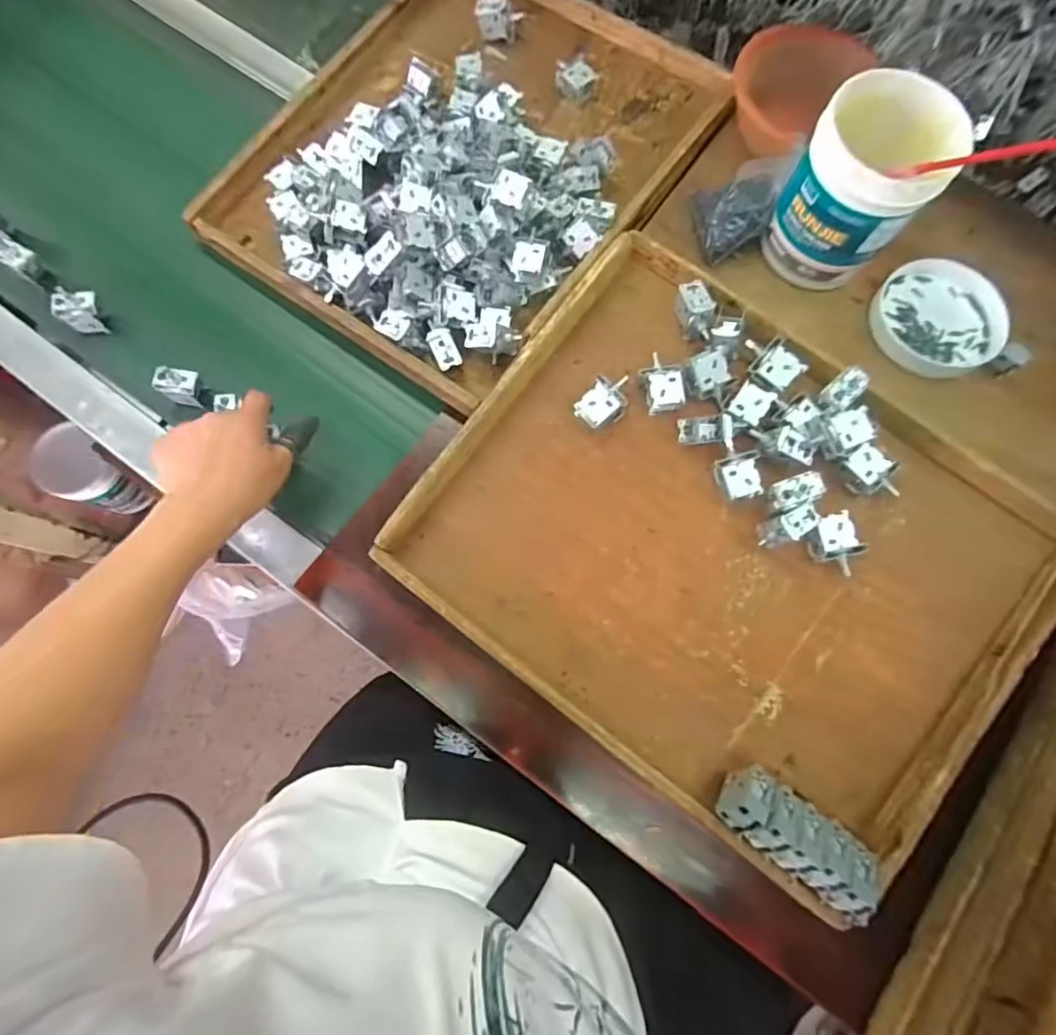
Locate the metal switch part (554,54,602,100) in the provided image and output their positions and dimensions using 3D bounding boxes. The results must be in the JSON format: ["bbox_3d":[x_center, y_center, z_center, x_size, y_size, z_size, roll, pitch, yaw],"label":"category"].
[{"bbox_3d":[0.055,-0.512,0.621,0.037,0.024,0.045,-43,81,-10],"label":"metal switch part"}]

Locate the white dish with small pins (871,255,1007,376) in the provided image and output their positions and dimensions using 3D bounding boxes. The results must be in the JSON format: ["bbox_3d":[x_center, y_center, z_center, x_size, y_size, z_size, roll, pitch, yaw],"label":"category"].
[{"bbox_3d":[0.421,-0.205,0.551,0.126,0.017,0.122,0,77,-1],"label":"white dish with small pins"}]

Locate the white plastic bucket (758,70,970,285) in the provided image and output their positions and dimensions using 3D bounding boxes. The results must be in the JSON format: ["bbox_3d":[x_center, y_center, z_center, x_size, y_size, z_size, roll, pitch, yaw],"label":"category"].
[{"bbox_3d":[0.301,-0.301,0.502,0.112,0.151,0.102,0,77,-1],"label":"white plastic bucket"}]

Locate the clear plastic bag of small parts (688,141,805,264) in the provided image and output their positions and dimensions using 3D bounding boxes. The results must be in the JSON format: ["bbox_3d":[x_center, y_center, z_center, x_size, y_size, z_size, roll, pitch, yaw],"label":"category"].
[{"bbox_3d":[0.210,-0.316,0.543,0.080,0.068,0.091,29,78,6],"label":"clear plastic bag of small parts"}]

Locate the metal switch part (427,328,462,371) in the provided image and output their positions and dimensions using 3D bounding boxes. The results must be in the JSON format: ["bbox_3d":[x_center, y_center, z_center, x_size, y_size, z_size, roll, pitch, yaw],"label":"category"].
[{"bbox_3d":[-0.083,-0.168,0.535,0.024,0.017,0.040,-24,99,-3],"label":"metal switch part"}]

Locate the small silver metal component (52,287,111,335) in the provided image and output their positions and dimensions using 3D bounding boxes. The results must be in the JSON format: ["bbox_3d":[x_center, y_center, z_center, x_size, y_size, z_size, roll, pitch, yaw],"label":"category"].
[{"bbox_3d":[-0.457,-0.209,0.551,0.034,0.045,0.029,4,77,0],"label":"small silver metal component"}]

